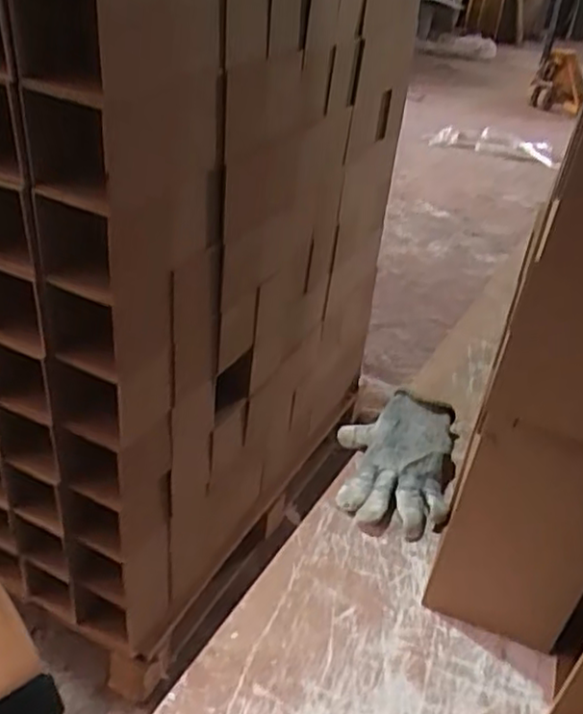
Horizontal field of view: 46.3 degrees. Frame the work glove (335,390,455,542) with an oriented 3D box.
[{"bbox_3d":[0.106,0.104,0.709,0.124,0.042,0.177,14,34,10],"label":"work glove"}]

